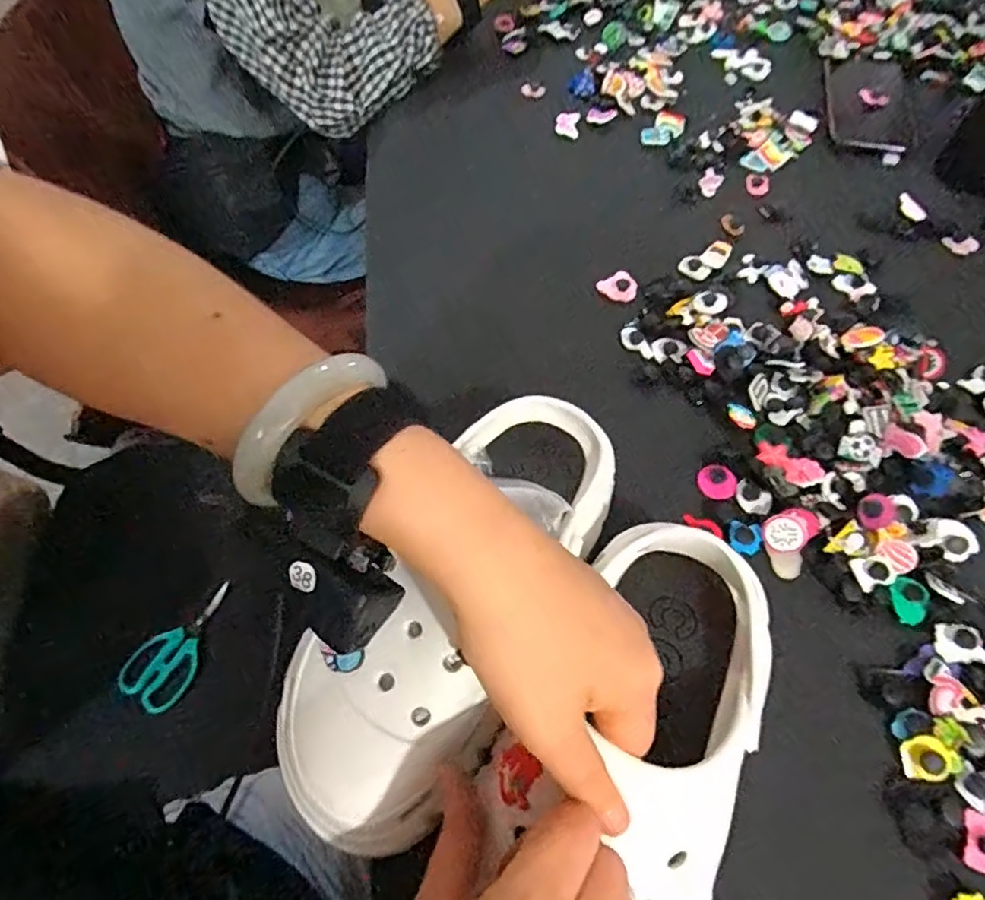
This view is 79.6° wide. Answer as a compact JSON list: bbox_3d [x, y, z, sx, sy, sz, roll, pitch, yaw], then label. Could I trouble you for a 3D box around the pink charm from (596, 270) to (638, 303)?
[{"bbox_3d":[0.107,-0.135,0.495,0.031,0.005,0.028,-27,63,-14],"label":"pink charm"}]

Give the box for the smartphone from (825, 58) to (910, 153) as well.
[{"bbox_3d":[0.392,-0.365,0.616,0.080,0.010,0.169,13,61,9],"label":"smartphone"}]

